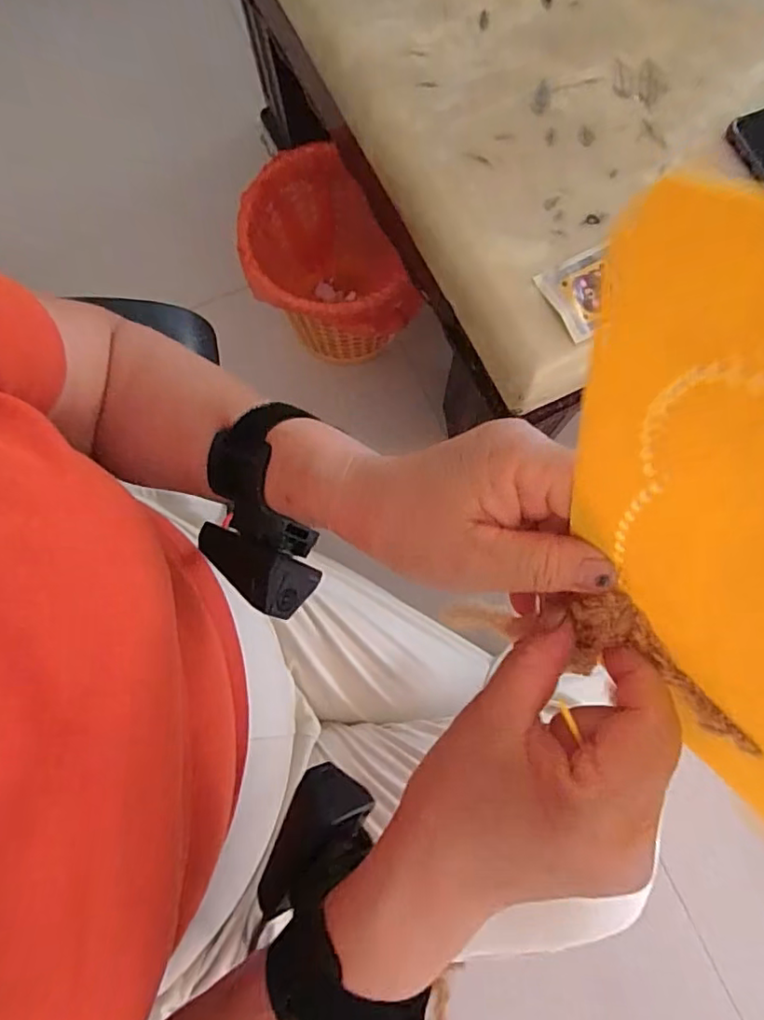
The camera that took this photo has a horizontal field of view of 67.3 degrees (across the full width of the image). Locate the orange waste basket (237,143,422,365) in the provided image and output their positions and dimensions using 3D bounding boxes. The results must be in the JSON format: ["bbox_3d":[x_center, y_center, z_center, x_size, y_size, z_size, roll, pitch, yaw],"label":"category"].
[{"bbox_3d":[-0.078,-0.355,0.853,0.220,0.198,0.238,-9,77,-2],"label":"orange waste basket"}]

